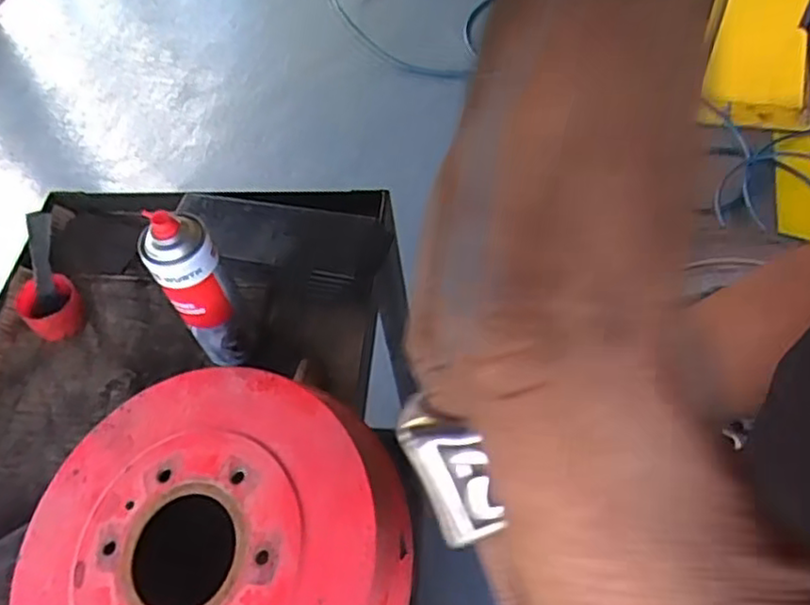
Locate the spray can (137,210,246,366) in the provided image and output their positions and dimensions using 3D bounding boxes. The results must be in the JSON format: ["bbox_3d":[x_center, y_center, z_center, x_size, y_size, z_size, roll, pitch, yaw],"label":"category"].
[{"bbox_3d":[-0.205,-0.007,0.688,0.066,0.215,0.057,-27,58,-11],"label":"spray can"}]

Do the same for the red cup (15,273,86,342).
[{"bbox_3d":[-0.418,0.004,0.800,0.064,0.054,0.059,-3,57,5],"label":"red cup"}]

